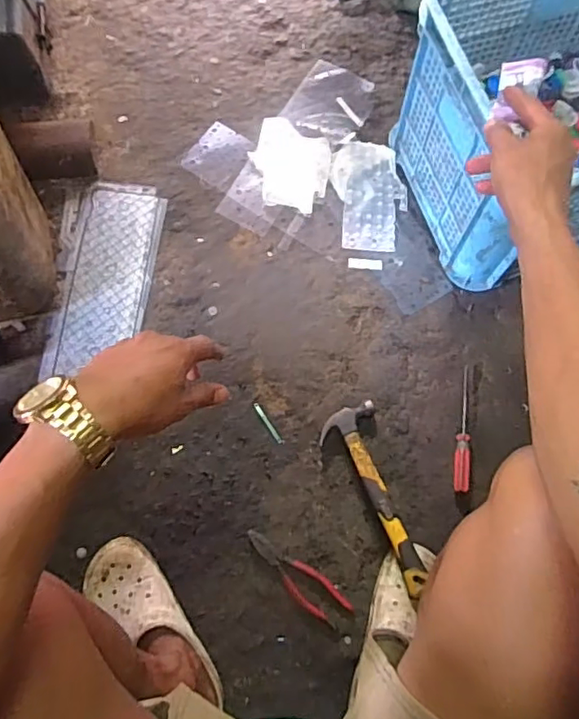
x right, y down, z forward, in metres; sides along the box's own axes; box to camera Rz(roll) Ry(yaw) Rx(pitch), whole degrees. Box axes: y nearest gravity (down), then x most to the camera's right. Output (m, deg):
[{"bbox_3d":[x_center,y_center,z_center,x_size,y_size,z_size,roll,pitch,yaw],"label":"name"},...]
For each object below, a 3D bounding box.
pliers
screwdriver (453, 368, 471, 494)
[{"bbox_3d":[0.010,0.306,0.817,0.172,0.011,0.049,43,77,10],"label":"pliers"},{"bbox_3d":[0.265,0.104,0.875,0.020,0.020,0.193,7,74,0],"label":"screwdriver"}]

